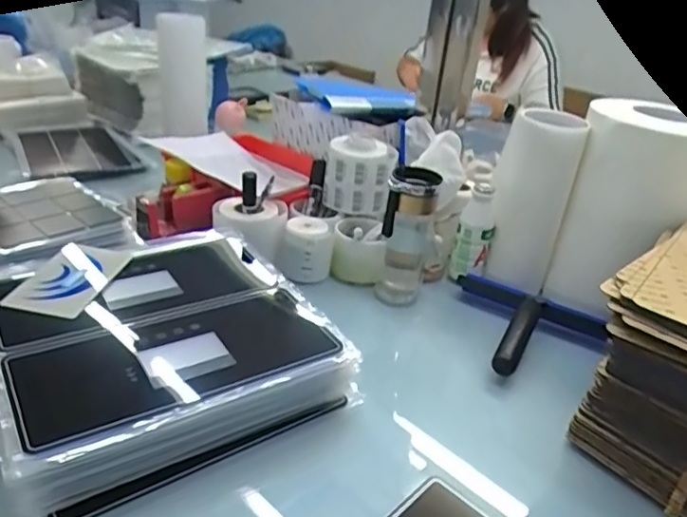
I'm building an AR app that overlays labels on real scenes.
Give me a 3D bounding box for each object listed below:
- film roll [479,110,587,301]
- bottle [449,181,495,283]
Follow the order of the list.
[{"bbox_3d":[0.262,-0.080,0.823,0.099,0.240,0.075,11,29,7],"label":"film roll"},{"bbox_3d":[0.186,-0.038,0.841,0.046,0.131,0.045,-15,35,-35],"label":"bottle"}]

